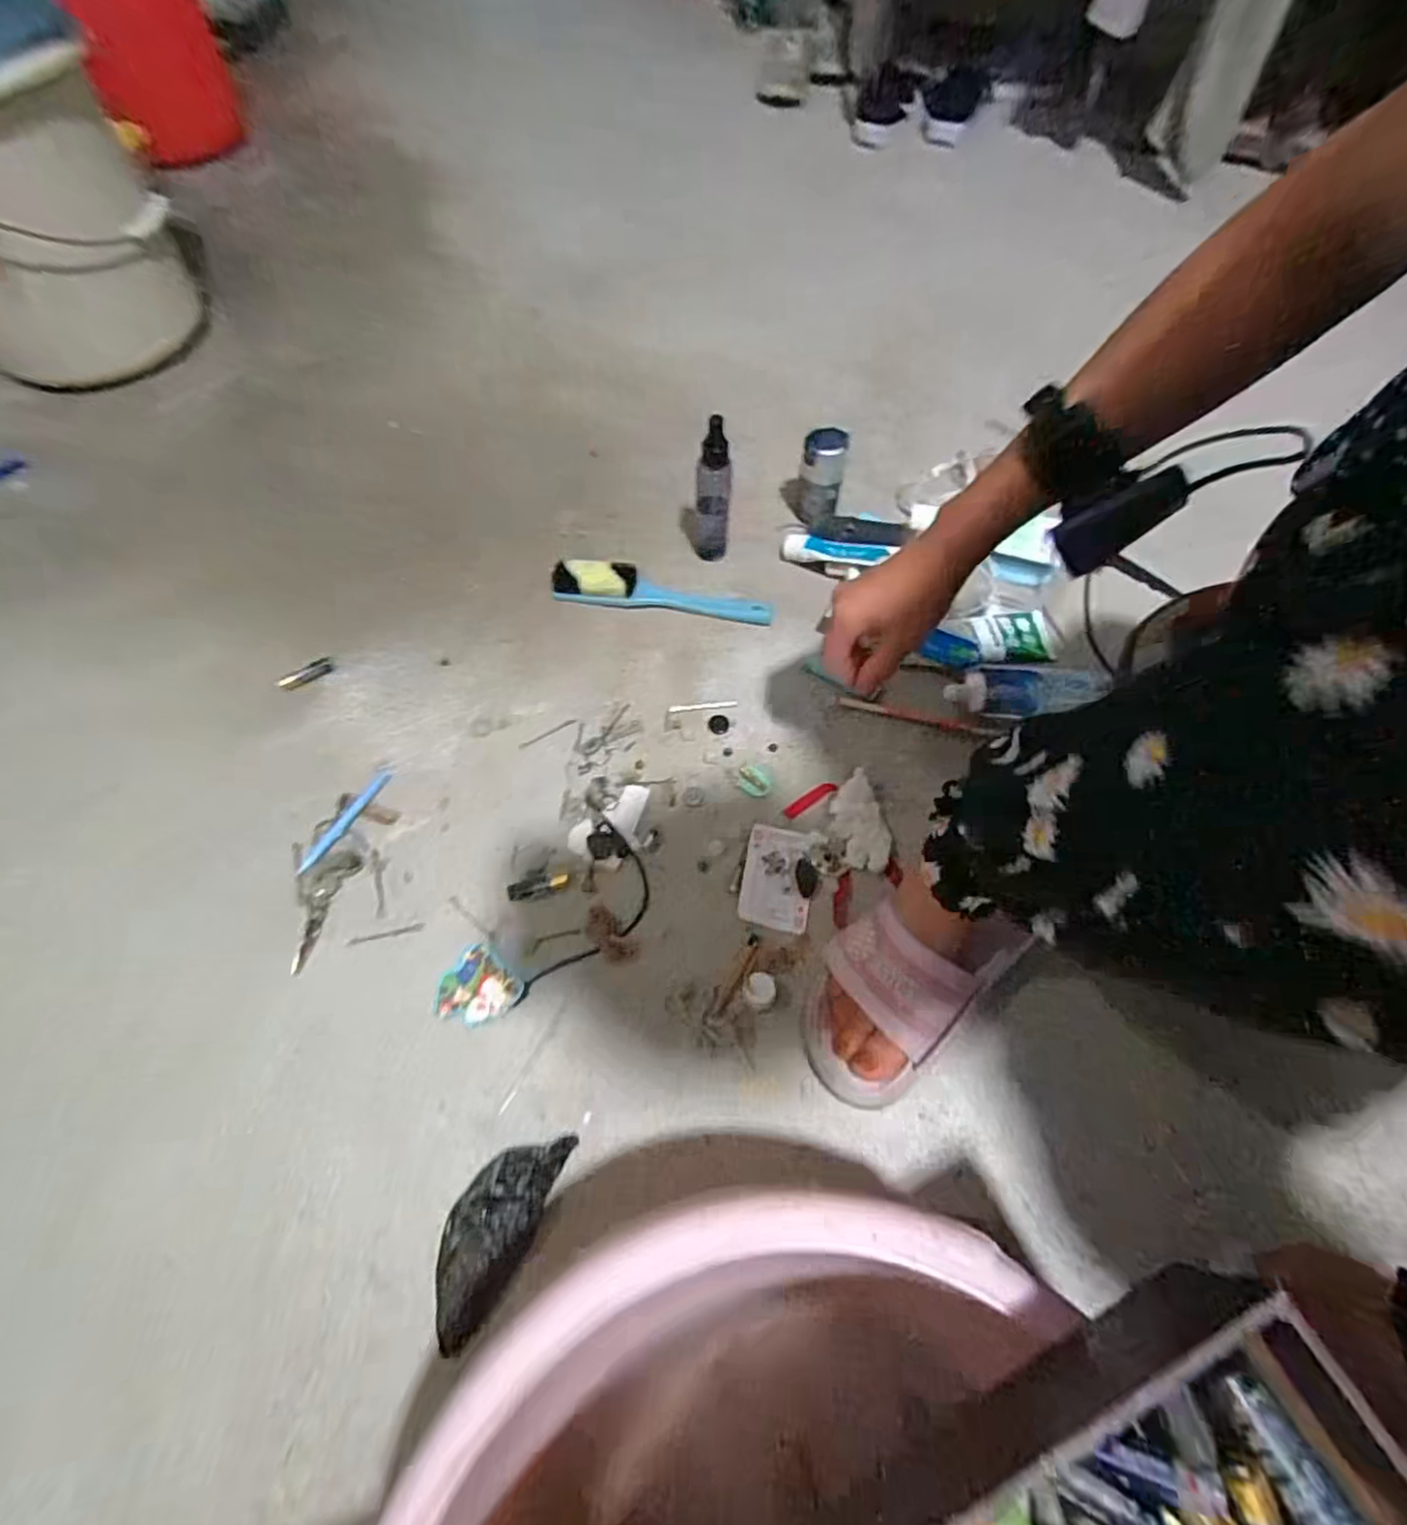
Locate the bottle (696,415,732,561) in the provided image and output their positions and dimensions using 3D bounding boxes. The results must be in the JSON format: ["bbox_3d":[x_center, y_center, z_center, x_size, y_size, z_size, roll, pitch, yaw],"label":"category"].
[{"bbox_3d":[0.010,-0.279,0.695,0.034,0.148,0.042,2,59,1],"label":"bottle"}]

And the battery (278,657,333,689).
[{"bbox_3d":[-0.383,-0.083,0.660,0.049,0.017,0.015,-25,62,-14],"label":"battery"}]

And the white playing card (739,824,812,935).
[{"bbox_3d":[0.060,0.092,0.558,0.054,0.004,0.086,10,60,6],"label":"white playing card"}]

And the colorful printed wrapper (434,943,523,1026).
[{"bbox_3d":[-0.169,0.170,0.508,0.056,0.013,0.055,0,59,0],"label":"colorful printed wrapper"}]

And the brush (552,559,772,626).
[{"bbox_3d":[-0.042,-0.180,0.707,0.224,0.029,0.043,6,60,4],"label":"brush"}]

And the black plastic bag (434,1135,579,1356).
[{"bbox_3d":[-0.133,0.292,0.431,0.051,0.011,0.120,22,62,12],"label":"black plastic bag"}]

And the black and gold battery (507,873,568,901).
[{"bbox_3d":[-0.133,0.099,0.549,0.048,0.012,0.013,-13,60,-7],"label":"black and gold battery"}]

